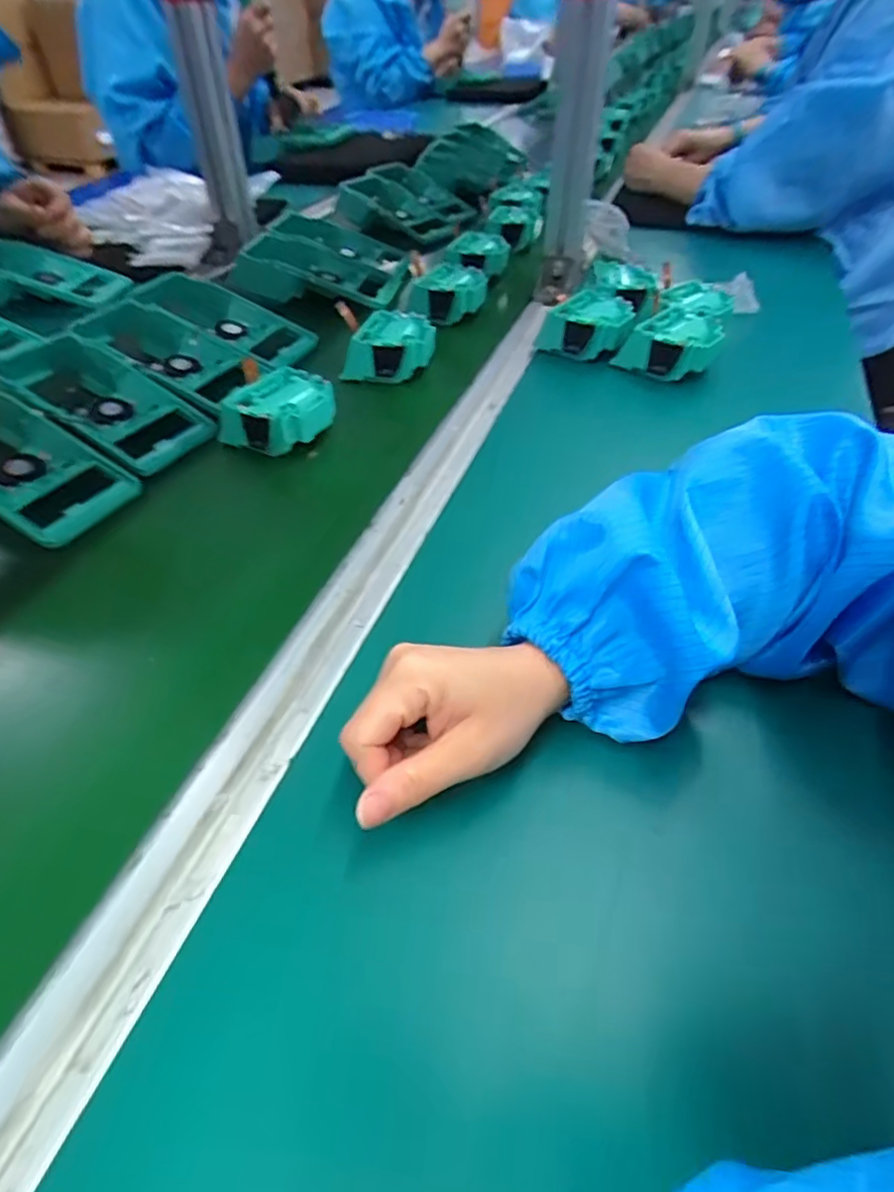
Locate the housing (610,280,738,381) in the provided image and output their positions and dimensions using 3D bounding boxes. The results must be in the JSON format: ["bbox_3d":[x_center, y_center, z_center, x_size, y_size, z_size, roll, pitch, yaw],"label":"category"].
[{"bbox_3d":[0.226,-0.257,0.613,0.086,0.052,0.158,19,49,19],"label":"housing"}]

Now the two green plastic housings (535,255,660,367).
[{"bbox_3d":[0.159,-0.298,0.645,0.084,0.043,0.183,15,48,16],"label":"two green plastic housings"}]

